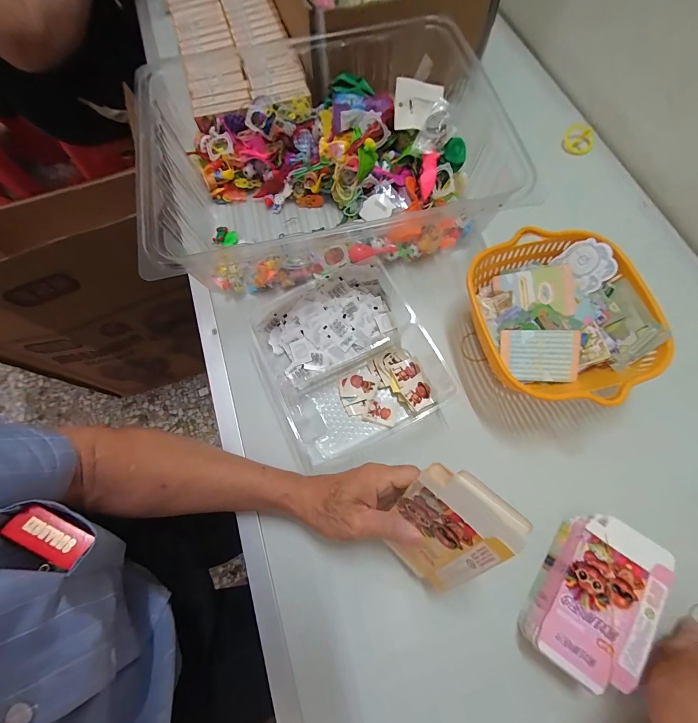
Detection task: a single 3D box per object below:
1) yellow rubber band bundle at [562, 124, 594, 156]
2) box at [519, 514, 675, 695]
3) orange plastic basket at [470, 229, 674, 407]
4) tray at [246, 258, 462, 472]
[{"bbox_3d":[0.385,-0.371,0.531,0.049,0.039,0.009,37,55,8],"label":"yellow rubber band bundle"},{"bbox_3d":[0.245,0.231,0.318,0.086,0.045,0.149,35,75,12],"label":"box"},{"bbox_3d":[0.248,-0.047,0.392,0.189,0.086,0.209,-14,72,-4],"label":"orange plastic basket"},{"bbox_3d":[-0.007,-0.001,0.398,0.202,0.061,0.212,-26,73,-8],"label":"tray"}]

